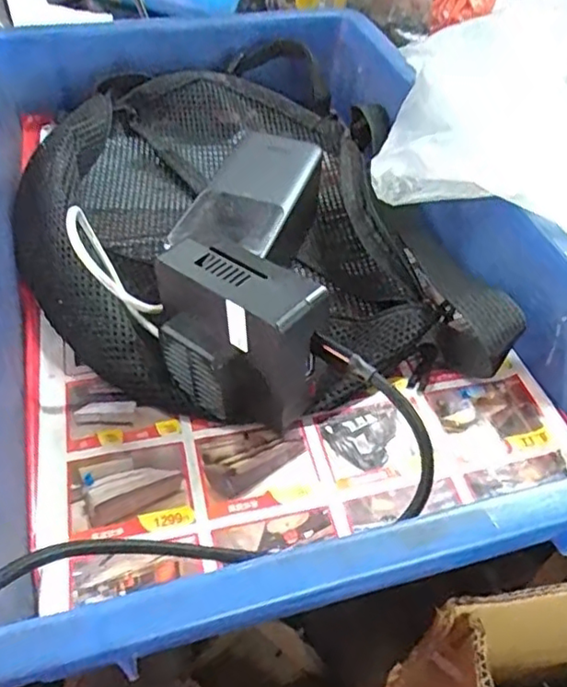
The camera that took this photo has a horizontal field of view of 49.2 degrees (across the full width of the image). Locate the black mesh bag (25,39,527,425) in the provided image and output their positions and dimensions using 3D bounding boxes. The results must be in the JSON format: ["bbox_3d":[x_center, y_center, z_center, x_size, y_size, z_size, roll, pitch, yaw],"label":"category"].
[{"bbox_3d":[-0.034,-0.085,0.386,0.234,0.057,0.299,-7,48,-9],"label":"black mesh bag"}]

